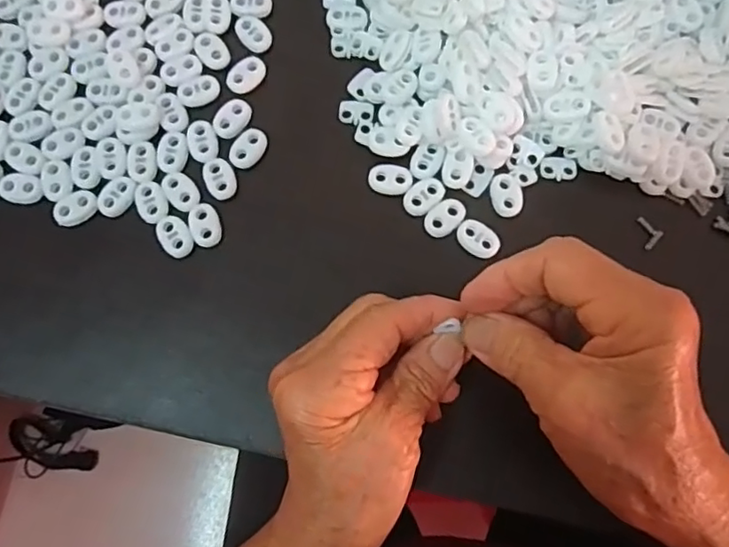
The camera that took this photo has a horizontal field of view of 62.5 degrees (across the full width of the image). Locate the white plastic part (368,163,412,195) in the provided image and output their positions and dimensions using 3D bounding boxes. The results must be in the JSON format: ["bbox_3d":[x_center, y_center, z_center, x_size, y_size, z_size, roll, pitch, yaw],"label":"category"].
[{"bbox_3d":[0.014,-0.049,0.308,0.022,0.004,0.016,9,79,2],"label":"white plastic part"}]

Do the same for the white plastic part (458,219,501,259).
[{"bbox_3d":[0.058,-0.018,0.302,0.022,0.004,0.017,40,82,7],"label":"white plastic part"}]

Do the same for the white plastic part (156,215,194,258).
[{"bbox_3d":[-0.096,-0.020,0.303,0.015,0.004,0.023,-35,81,-6],"label":"white plastic part"}]

